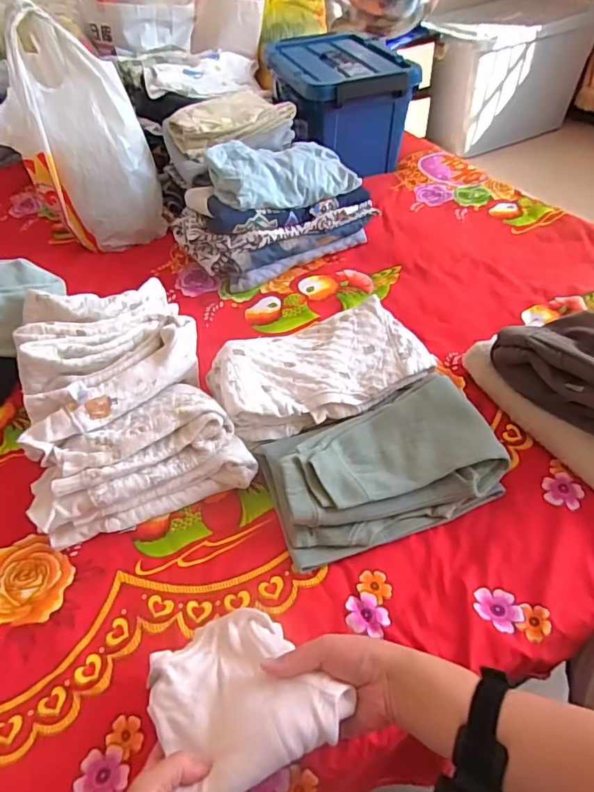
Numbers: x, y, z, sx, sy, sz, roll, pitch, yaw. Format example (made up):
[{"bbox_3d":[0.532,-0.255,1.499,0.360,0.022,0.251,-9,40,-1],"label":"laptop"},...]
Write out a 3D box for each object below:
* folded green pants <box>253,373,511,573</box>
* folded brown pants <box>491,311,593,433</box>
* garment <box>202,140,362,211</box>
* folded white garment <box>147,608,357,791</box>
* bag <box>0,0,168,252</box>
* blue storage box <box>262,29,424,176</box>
[{"bbox_3d":[0.106,0.085,0.651,0.282,0.065,0.175,-15,48,-8],"label":"folded green pants"},{"bbox_3d":[0.393,-0.040,0.665,0.147,0.097,0.230,-27,51,-18],"label":"folded brown pants"},{"bbox_3d":[-0.033,-0.429,0.981,0.267,0.093,0.172,-25,50,-16],"label":"garment"},{"bbox_3d":[-0.055,0.266,0.458,0.139,0.035,0.151,-30,30,-15],"label":"folded white garment"},{"bbox_3d":[-0.449,-0.509,1.027,0.276,0.399,0.213,-20,49,-12],"label":"bag"},{"bbox_3d":[0.088,-0.733,1.292,0.258,0.225,0.394,-15,48,-8],"label":"blue storage box"}]

